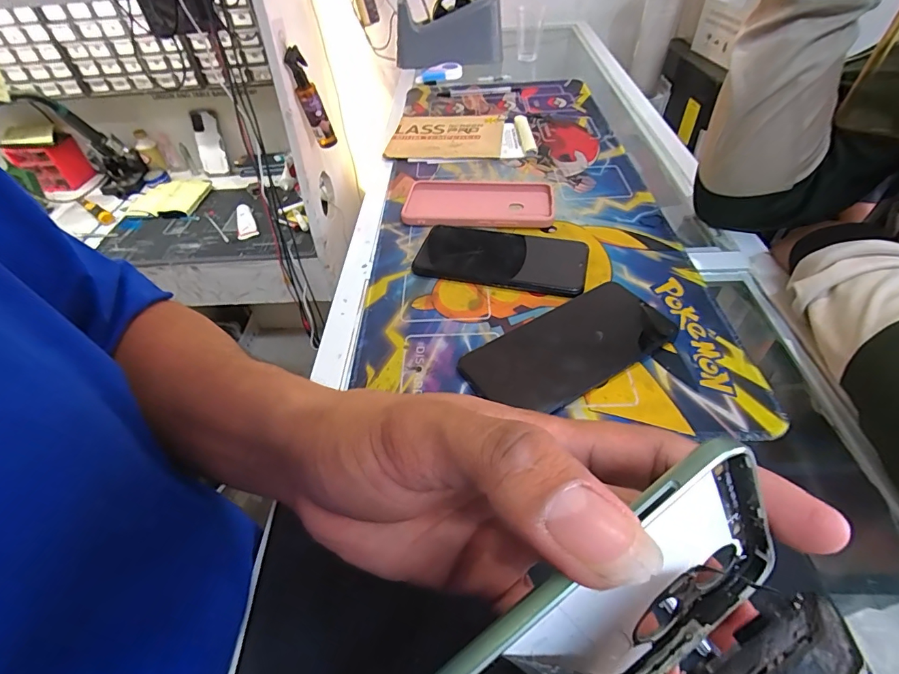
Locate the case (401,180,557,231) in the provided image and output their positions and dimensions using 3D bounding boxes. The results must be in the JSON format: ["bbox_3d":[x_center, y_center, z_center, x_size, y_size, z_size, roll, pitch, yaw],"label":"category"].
[{"bbox_3d":[0.032,-0.149,0.485,0.163,0.008,0.089,4,47,7],"label":"case"}]

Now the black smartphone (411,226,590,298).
[{"bbox_3d":[0.050,-0.076,0.417,0.156,0.010,0.079,12,49,14],"label":"black smartphone"}]

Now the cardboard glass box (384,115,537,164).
[{"bbox_3d":[0.016,-0.284,0.614,0.196,0.010,0.136,3,47,7],"label":"cardboard glass box"}]

